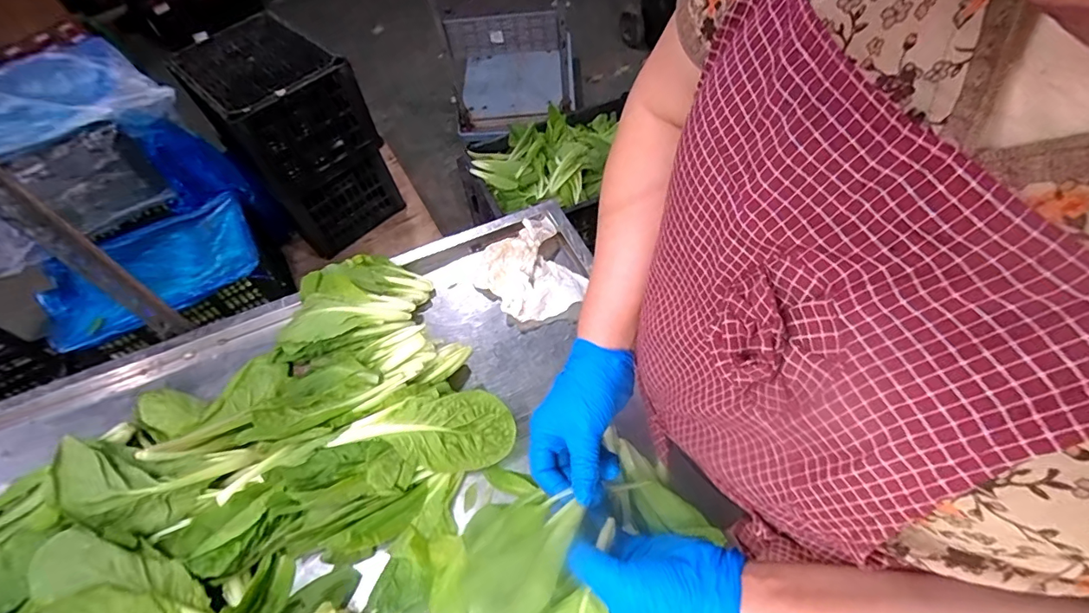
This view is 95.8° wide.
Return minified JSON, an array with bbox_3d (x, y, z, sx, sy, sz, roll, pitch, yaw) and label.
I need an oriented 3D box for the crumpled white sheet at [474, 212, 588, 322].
[{"bbox_3d":[-0.024,-0.053,0.662,0.126,0.029,0.153,-21,57,-9],"label":"crumpled white sheet"}]

